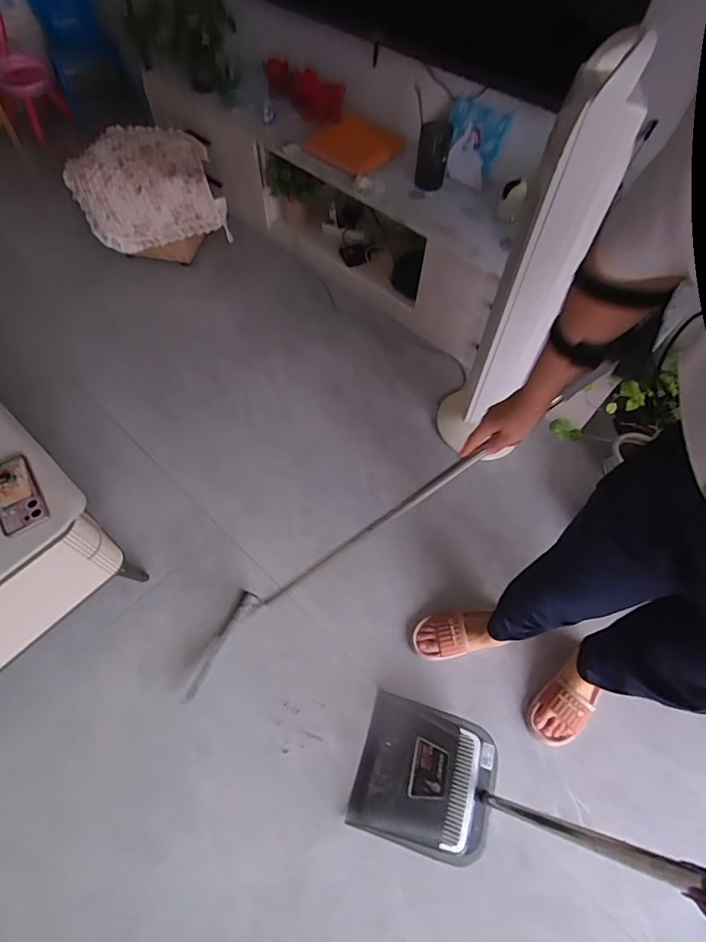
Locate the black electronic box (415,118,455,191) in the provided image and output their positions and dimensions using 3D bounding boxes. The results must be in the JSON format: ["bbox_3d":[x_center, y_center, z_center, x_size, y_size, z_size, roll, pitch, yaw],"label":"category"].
[{"bbox_3d":[0.247,-0.974,1.408,0.095,0.176,0.025,4,35,-3],"label":"black electronic box"}]

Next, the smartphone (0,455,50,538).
[{"bbox_3d":[-0.636,0.043,0.852,0.080,0.015,0.165,-31,65,-18],"label":"smartphone"}]

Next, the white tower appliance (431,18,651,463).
[{"bbox_3d":[0.398,-0.390,1.095,0.207,0.944,0.201,16,61,8],"label":"white tower appliance"}]

